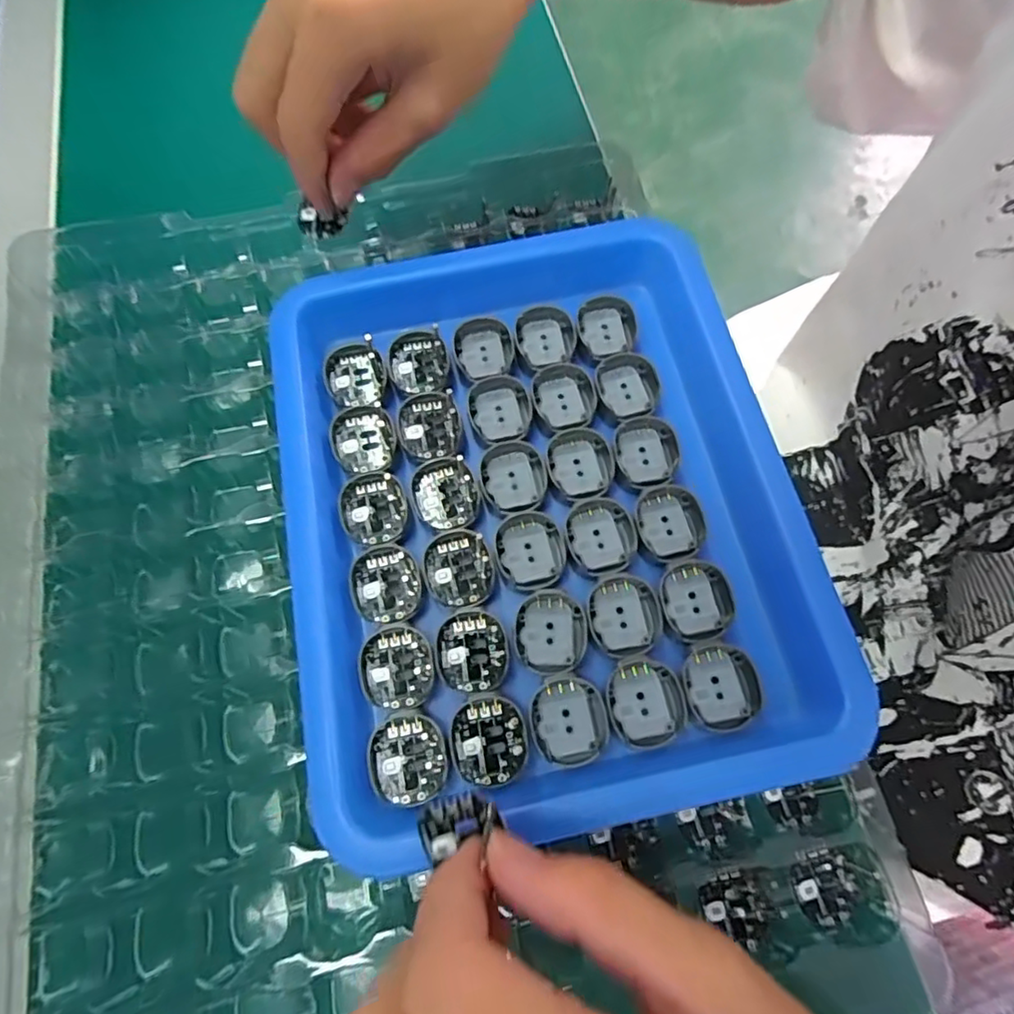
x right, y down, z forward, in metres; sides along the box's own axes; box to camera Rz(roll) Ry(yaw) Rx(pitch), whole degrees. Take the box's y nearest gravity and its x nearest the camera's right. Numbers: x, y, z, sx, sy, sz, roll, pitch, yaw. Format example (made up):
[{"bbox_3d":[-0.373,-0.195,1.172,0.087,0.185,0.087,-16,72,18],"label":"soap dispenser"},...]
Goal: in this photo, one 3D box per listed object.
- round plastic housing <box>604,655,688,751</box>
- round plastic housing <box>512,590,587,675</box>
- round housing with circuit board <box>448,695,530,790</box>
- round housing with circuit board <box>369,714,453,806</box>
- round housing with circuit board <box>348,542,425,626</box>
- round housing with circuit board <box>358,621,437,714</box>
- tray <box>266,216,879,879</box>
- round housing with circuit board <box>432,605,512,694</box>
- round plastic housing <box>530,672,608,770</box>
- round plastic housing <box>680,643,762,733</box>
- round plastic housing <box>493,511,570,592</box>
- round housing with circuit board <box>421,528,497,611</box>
[{"bbox_3d":[0.047,0.065,0.207,0.025,0.004,0.029,-14,70,-3],"label":"round plastic housing"},{"bbox_3d":[0.015,0.043,0.217,0.025,0.004,0.028,6,70,4],"label":"round plastic housing"},{"bbox_3d":[-0.006,0.076,0.204,0.026,0.004,0.027,-1,70,2],"label":"round housing with circuit board"},{"bbox_3d":[-0.032,0.082,0.201,0.025,0.005,0.027,-1,70,2],"label":"round housing with circuit board"},{"bbox_3d":[-0.044,0.027,0.223,0.025,0.004,0.029,-17,70,-4],"label":"round housing with circuit board"},{"bbox_3d":[-0.038,0.054,0.212,0.025,0.004,0.029,-15,70,-3],"label":"round housing with circuit board"},{"bbox_3d":[0.013,-0.004,0.231,0.189,0.025,0.215,-12,70,-2],"label":"tray"},{"bbox_3d":[-0.012,0.049,0.213,0.026,0.004,0.029,-16,70,-4],"label":"round housing with circuit board"},{"bbox_3d":[0.021,0.071,0.207,0.025,0.004,0.028,-14,70,-3],"label":"round plastic housing"},{"bbox_3d":[0.072,0.060,0.208,0.024,0.004,0.027,-12,70,-2],"label":"round plastic housing"},{"bbox_3d":[0.009,0.016,0.228,0.027,0.004,0.029,-1,70,2],"label":"round plastic housing"},{"bbox_3d":[-0.018,0.022,0.224,0.025,0.004,0.029,-8,70,-1],"label":"round housing with circuit board"}]

